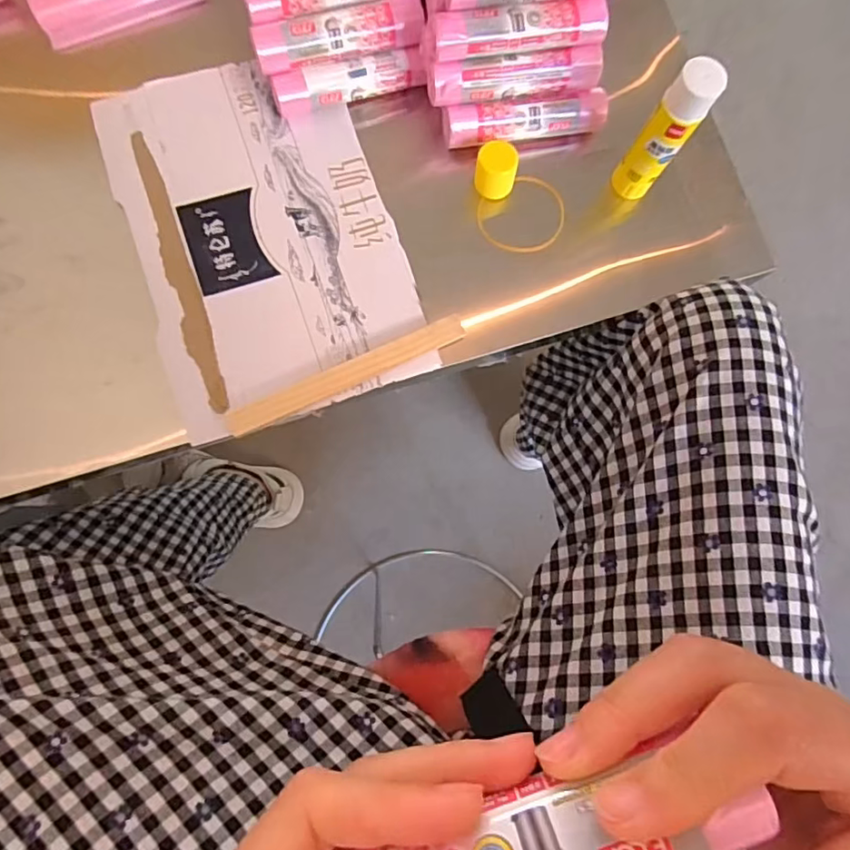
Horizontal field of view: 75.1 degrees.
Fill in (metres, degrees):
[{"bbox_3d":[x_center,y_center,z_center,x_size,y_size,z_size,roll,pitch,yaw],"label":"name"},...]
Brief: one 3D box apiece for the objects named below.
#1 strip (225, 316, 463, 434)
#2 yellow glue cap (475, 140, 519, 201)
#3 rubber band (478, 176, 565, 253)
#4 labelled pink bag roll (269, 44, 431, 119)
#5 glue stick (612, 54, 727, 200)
[{"bbox_3d":[-0.053,-0.036,0.388,0.172,0.010,0.019,-25,86,-7],"label":"strip"},{"bbox_3d":[0.053,-0.188,0.407,0.031,0.029,0.028,19,82,-2],"label":"yellow glue cap"},{"bbox_3d":[0.075,-0.159,0.424,0.066,0.005,0.057,-30,89,-5],"label":"rubber band"},{"bbox_3d":[-0.055,-0.252,0.411,0.111,0.029,0.021,-17,85,-7],"label":"labelled pink bag roll"},{"bbox_3d":[0.163,-0.198,0.380,0.030,0.104,0.028,1,83,-5],"label":"glue stick"}]

